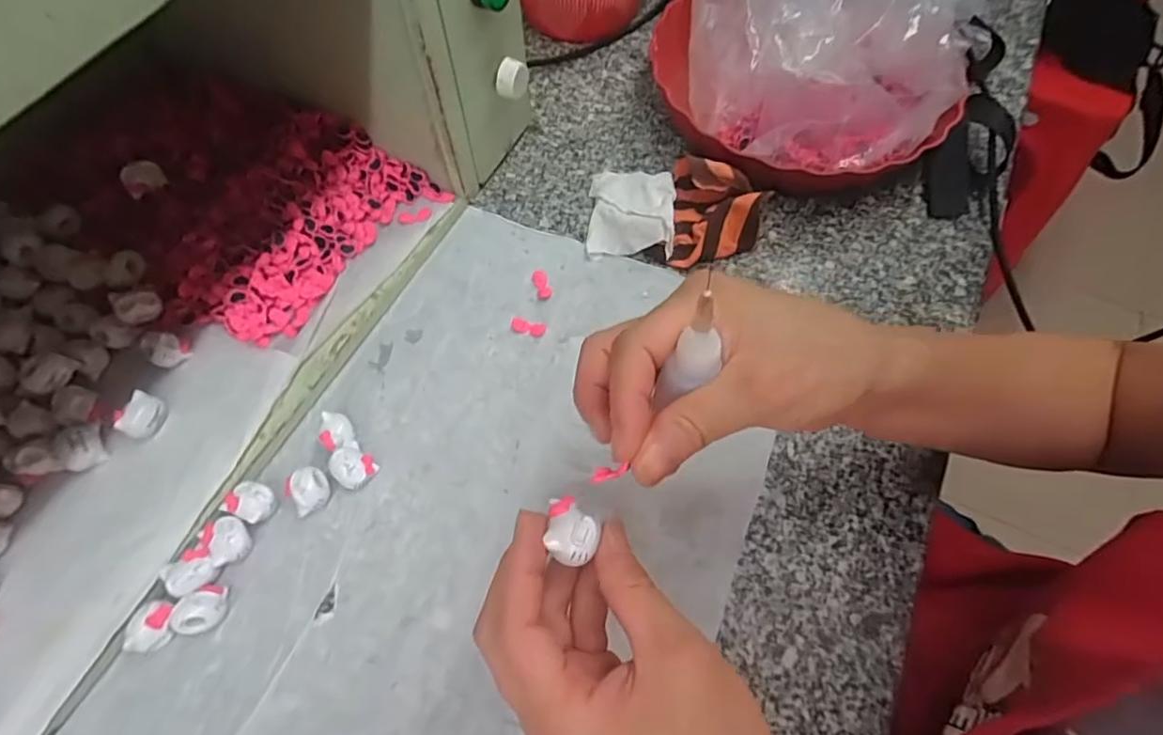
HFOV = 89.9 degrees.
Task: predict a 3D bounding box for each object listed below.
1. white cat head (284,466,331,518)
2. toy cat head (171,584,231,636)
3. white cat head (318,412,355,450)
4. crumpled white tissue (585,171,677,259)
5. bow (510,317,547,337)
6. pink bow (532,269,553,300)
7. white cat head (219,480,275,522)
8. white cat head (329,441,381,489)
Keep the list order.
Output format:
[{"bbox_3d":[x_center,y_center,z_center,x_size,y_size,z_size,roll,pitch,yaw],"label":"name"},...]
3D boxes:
[{"bbox_3d":[-0.163,0.073,0.349,0.022,0.019,0.023,-24,65,-12],"label":"white cat head"},{"bbox_3d":[-0.208,0.133,0.319,0.024,0.020,0.024,-18,64,-9],"label":"toy cat head"},{"bbox_3d":[-0.152,0.041,0.364,0.019,0.018,0.024,-30,66,-14],"label":"white cat head"},{"bbox_3d":[0.039,-0.124,0.445,0.063,0.029,0.082,5,63,3],"label":"crumpled white tissue"},{"bbox_3d":[-0.038,-0.029,0.409,0.024,0.004,0.011,16,64,9],"label":"bow"},{"bbox_3d":[-0.029,-0.061,0.425,0.012,0.004,0.027,-14,63,-7],"label":"pink bow"},{"bbox_3d":[-0.195,0.081,0.347,0.027,0.018,0.021,19,64,10],"label":"white cat head"},{"bbox_3d":[-0.140,0.060,0.355,0.023,0.019,0.024,0,63,0],"label":"white cat head"}]

